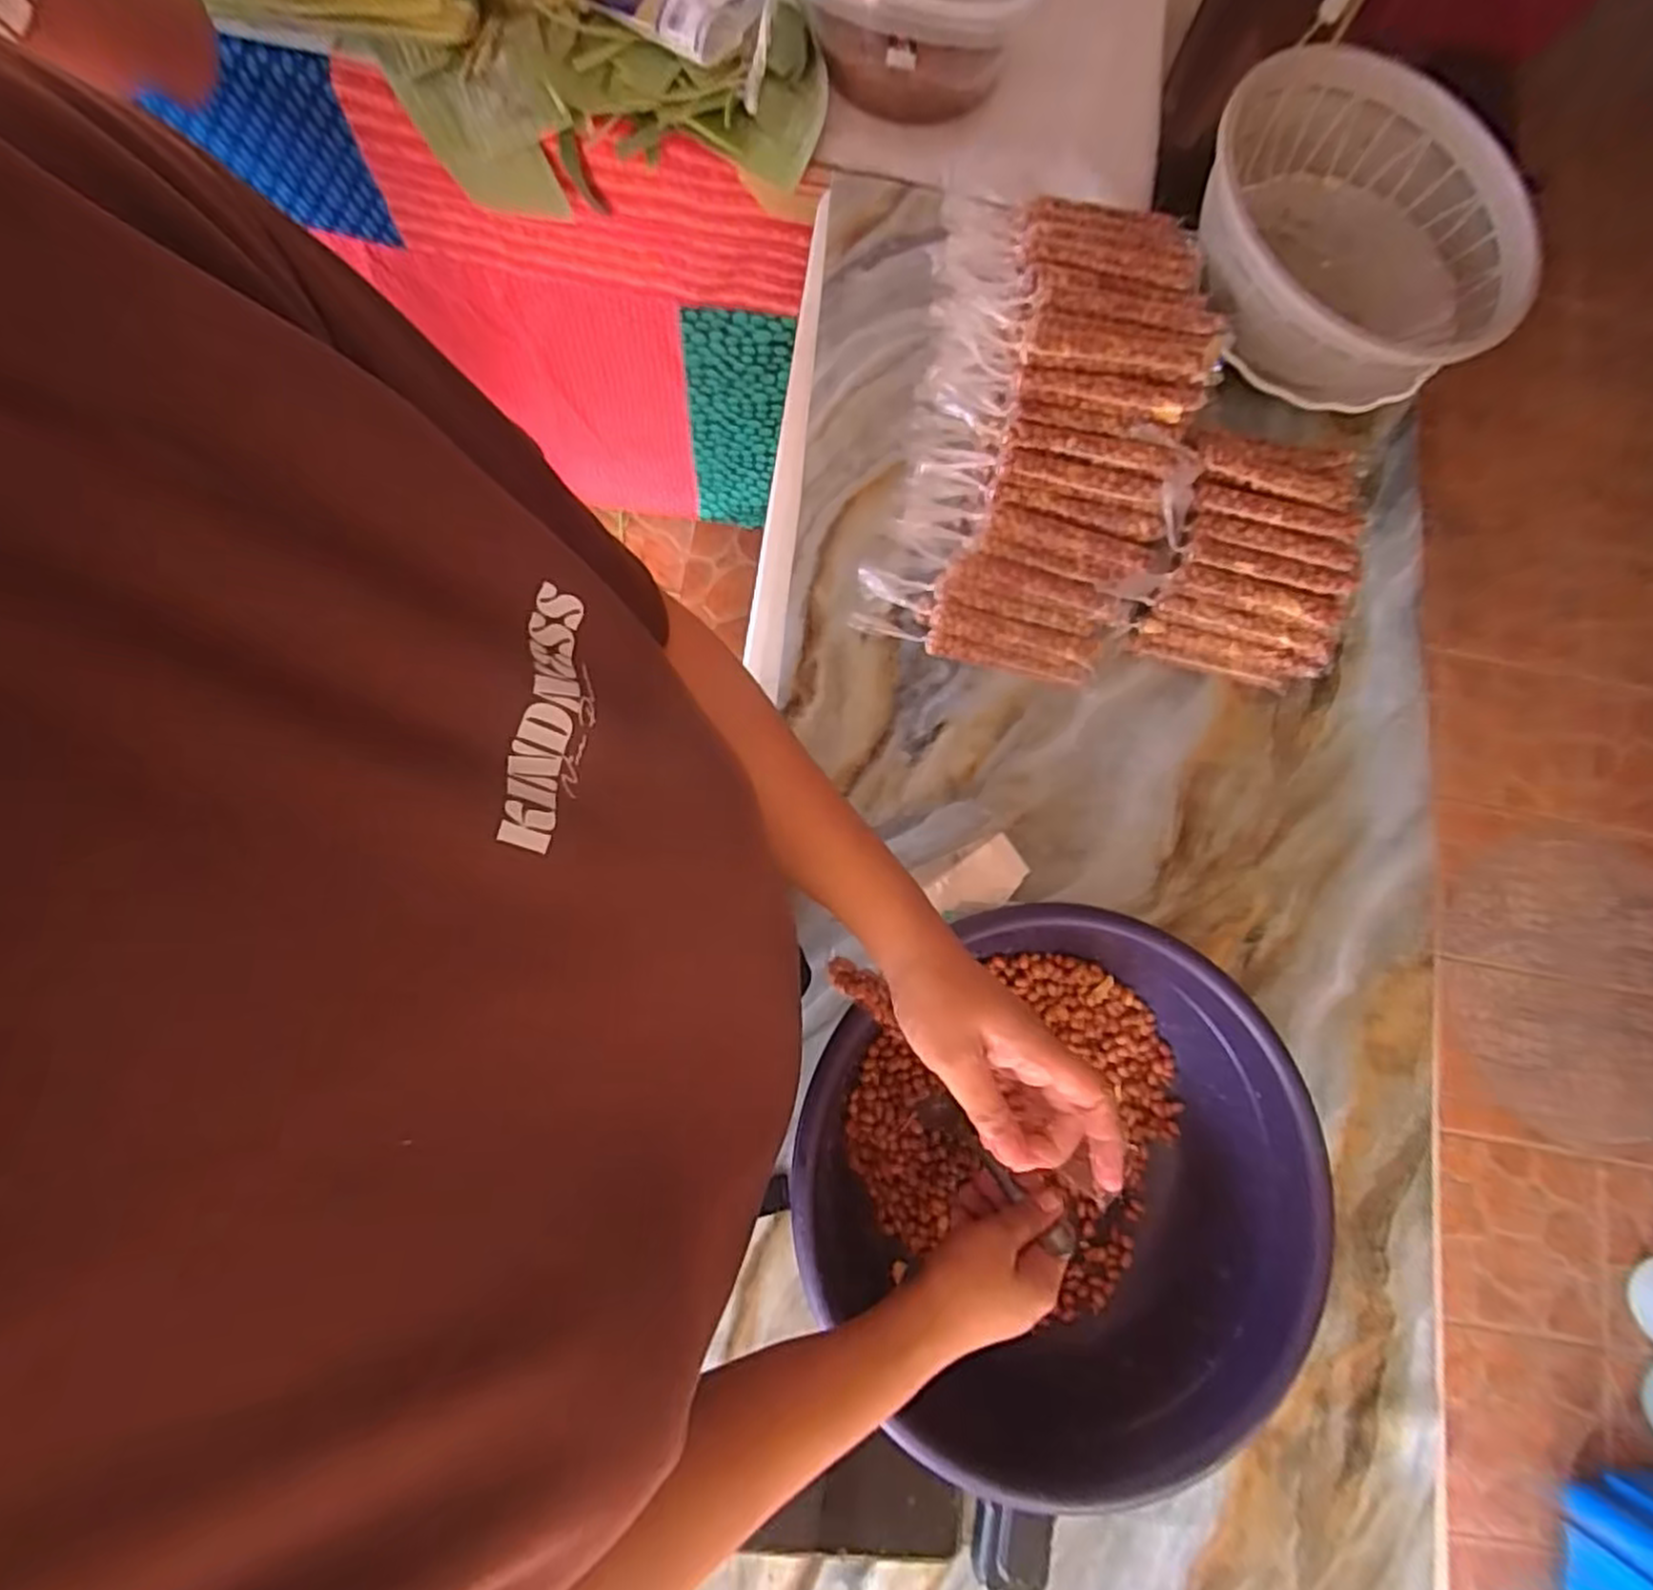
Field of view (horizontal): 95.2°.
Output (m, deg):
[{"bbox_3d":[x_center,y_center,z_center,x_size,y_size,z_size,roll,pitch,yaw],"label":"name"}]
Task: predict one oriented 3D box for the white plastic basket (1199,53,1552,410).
[{"bbox_3d":[0.459,-0.488,0.667,0.270,0.117,0.285,27,79,2],"label":"white plastic basket"}]

